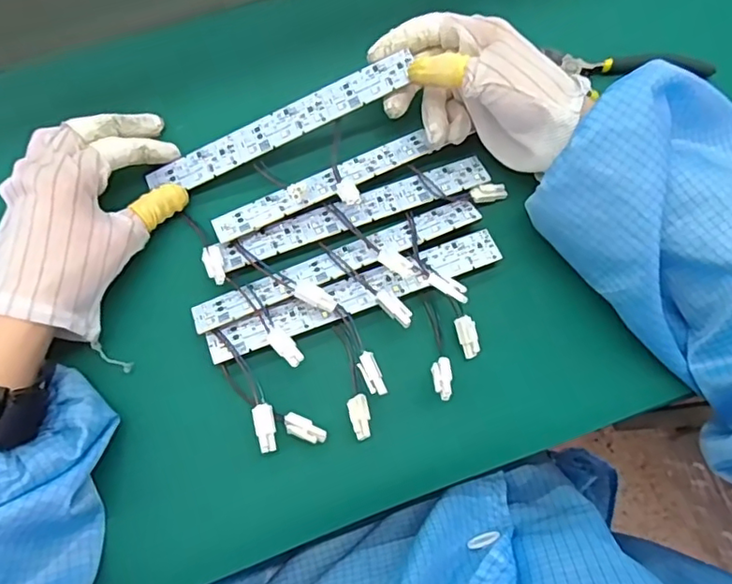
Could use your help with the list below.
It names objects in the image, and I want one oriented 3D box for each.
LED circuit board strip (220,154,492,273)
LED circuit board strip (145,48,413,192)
[{"bbox_3d":[-0.005,-0.053,0.375,0.181,0.008,0.023,-20,76,-7],"label":"LED circuit board strip"},{"bbox_3d":[-0.058,-0.108,0.377,0.184,0.004,0.025,-24,77,3],"label":"LED circuit board strip"}]

